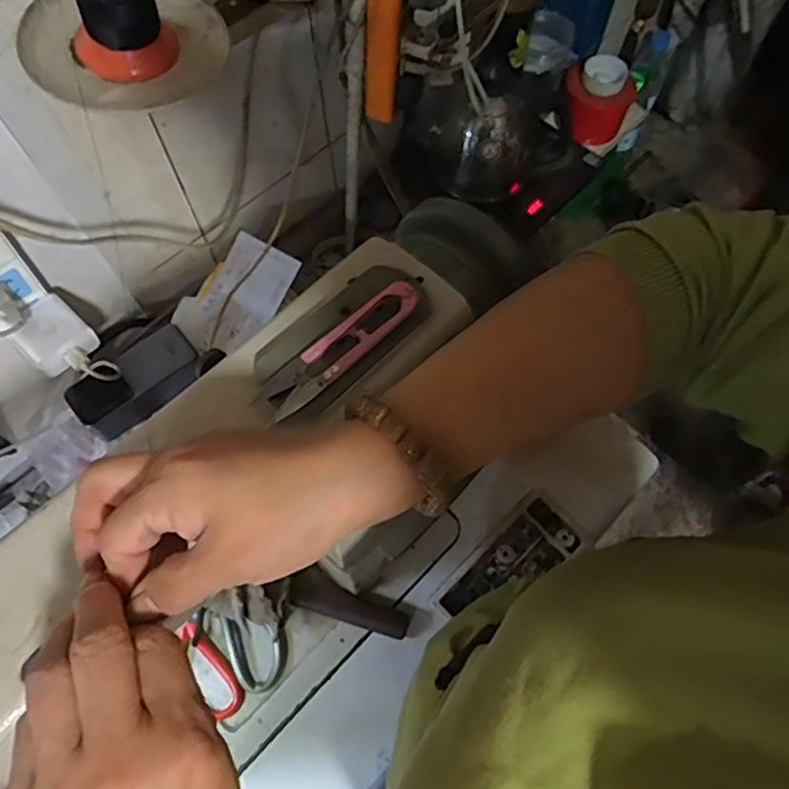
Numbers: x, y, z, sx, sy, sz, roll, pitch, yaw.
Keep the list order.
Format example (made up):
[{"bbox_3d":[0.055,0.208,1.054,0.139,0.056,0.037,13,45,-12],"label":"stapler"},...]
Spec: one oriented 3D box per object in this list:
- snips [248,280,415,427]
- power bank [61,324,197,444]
[{"bbox_3d":[-0.029,-0.023,0.318,0.101,0.013,0.022,-41,70,-17],"label":"snips"},{"bbox_3d":[-0.266,-0.010,0.642,0.128,0.049,0.057,-34,68,-14],"label":"power bank"}]

